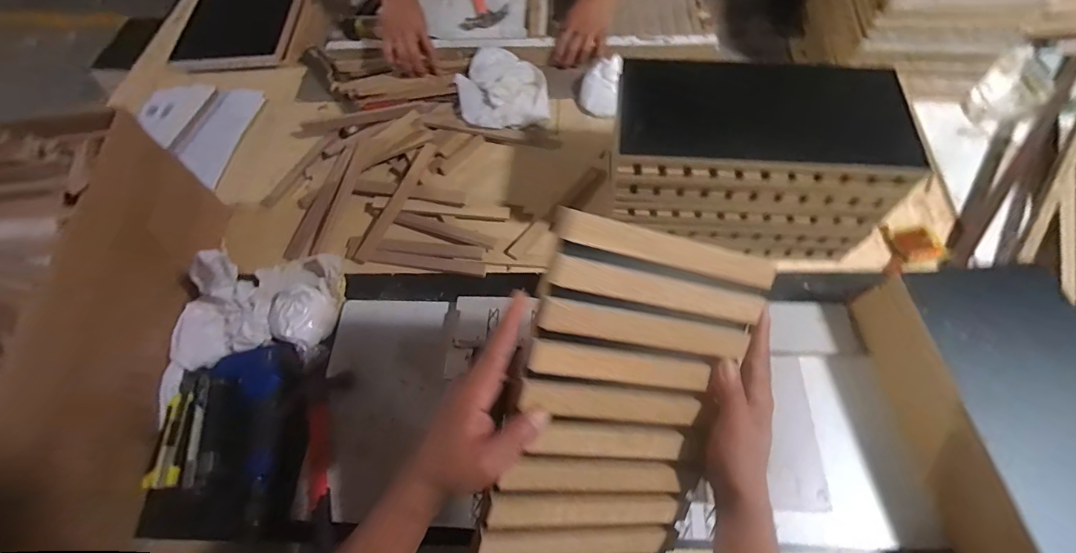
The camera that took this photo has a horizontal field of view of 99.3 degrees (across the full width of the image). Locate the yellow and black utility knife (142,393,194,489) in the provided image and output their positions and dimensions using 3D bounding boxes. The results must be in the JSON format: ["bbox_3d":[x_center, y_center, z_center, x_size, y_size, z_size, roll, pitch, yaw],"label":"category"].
[{"bbox_3d":[-0.484,0.217,0.608,0.032,0.015,0.117,-3,63,2],"label":"yellow and black utility knife"}]

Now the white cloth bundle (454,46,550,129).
[{"bbox_3d":[-0.069,-0.367,0.873,0.170,0.059,0.198,-14,64,-4],"label":"white cloth bundle"}]

